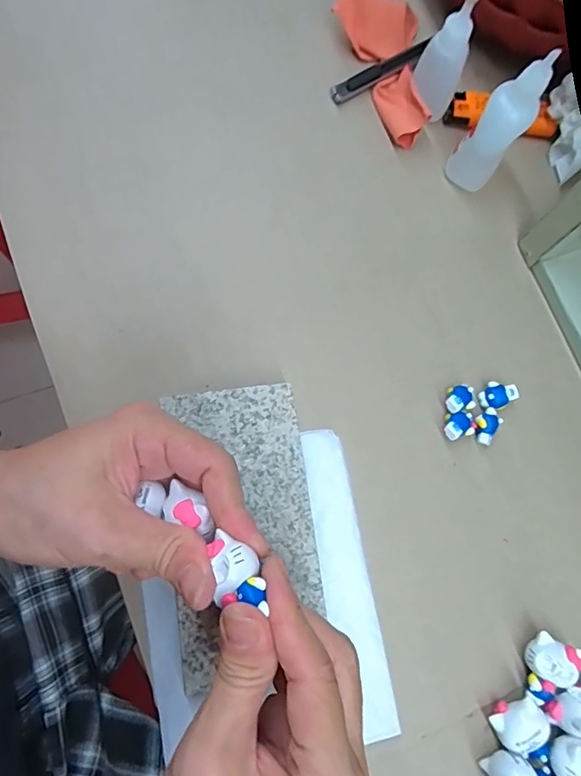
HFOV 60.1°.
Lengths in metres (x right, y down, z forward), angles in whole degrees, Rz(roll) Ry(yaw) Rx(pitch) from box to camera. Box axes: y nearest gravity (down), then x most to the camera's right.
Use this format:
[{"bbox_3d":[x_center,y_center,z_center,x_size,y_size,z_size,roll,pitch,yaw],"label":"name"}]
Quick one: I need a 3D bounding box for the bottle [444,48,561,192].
[{"bbox_3d":[0.130,-0.162,0.308,0.027,0.086,0.023,46,59,8],"label":"bottle"}]

